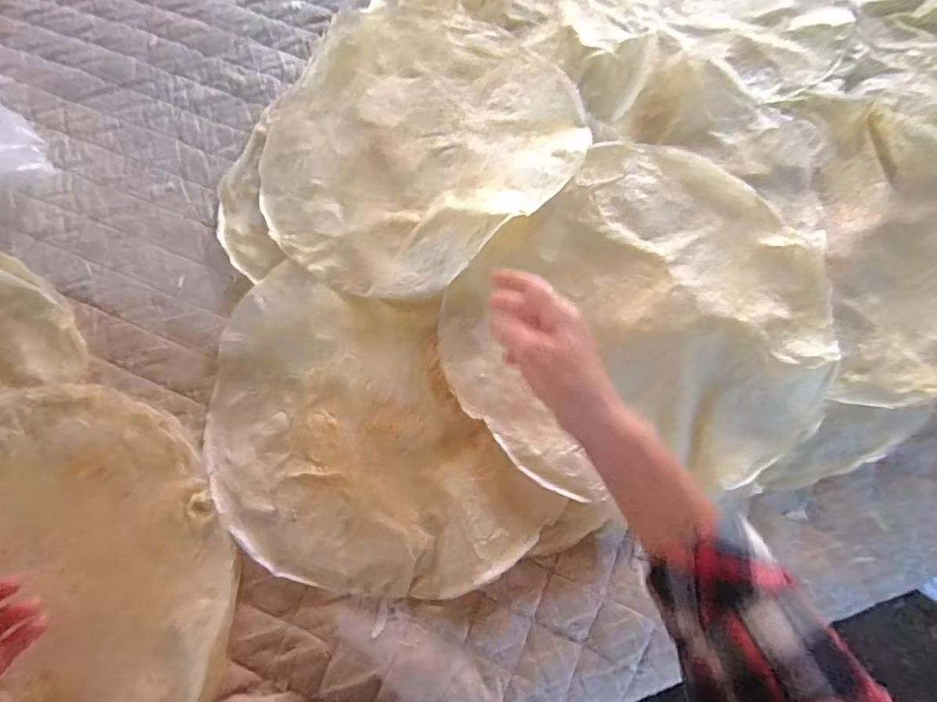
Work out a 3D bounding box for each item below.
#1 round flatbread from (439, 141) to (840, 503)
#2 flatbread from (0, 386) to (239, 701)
[{"bbox_3d":[0.168,-0.027,0.485,0.316,0.022,0.348,43,81,12],"label":"round flatbread"},{"bbox_3d":[-0.382,0.205,0.431,0.356,0.034,0.343,2,68,-4],"label":"flatbread"}]

